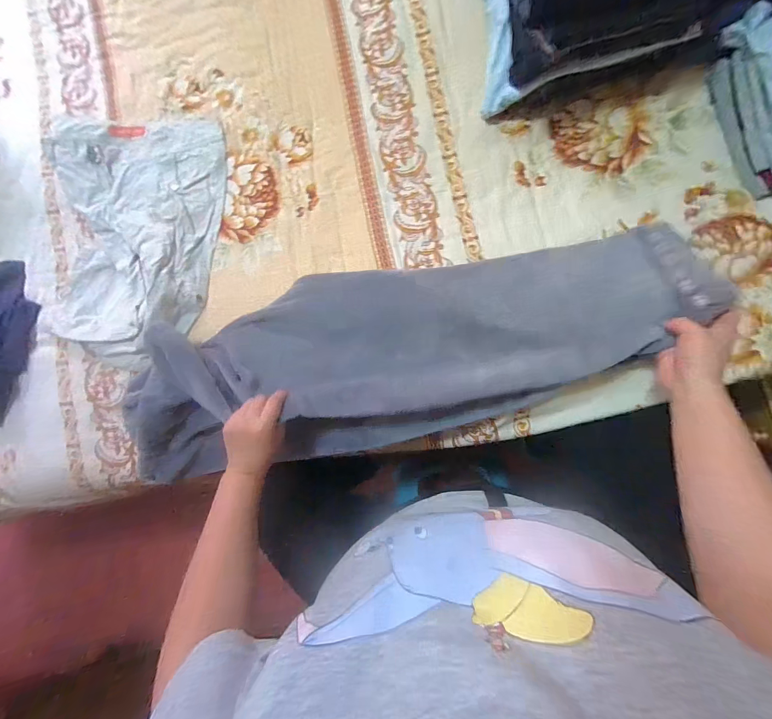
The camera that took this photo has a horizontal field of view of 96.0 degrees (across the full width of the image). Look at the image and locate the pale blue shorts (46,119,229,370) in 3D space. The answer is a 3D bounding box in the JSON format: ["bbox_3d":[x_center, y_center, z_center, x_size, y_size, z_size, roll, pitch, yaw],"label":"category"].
[{"bbox_3d":[-0.458,-0.221,0.618,0.316,0.059,0.470,-1,85,8],"label":"pale blue shorts"}]

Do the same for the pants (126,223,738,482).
[{"bbox_3d":[-0.002,-0.006,0.503,0.824,0.113,0.260,-13,83,6],"label":"pants"}]

